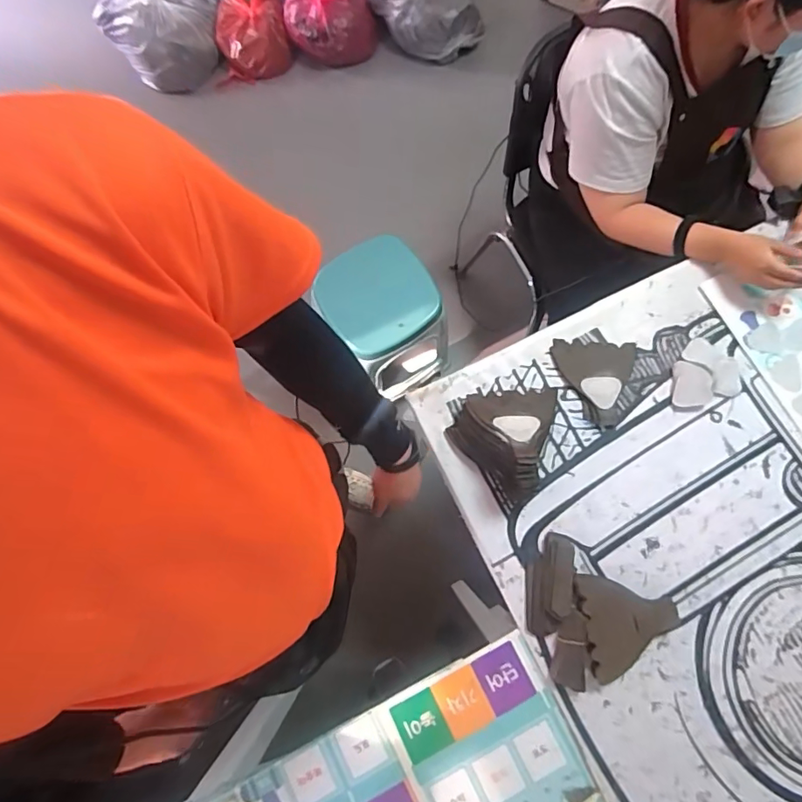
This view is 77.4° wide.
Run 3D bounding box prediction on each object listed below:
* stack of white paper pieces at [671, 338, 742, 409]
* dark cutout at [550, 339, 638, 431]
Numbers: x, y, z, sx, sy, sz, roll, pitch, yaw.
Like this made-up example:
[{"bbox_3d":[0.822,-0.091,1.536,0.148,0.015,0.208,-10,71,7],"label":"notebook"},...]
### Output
[{"bbox_3d":[0.538,-0.044,0.878,0.116,0.011,0.125,10,78,2],"label":"stack of white paper pieces"},{"bbox_3d":[0.335,-0.033,0.870,0.140,0.018,0.150,5,78,1],"label":"dark cutout"}]

